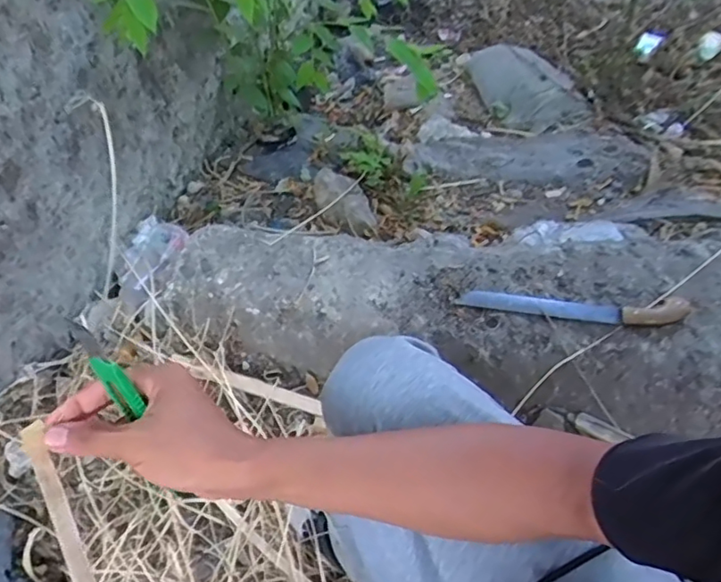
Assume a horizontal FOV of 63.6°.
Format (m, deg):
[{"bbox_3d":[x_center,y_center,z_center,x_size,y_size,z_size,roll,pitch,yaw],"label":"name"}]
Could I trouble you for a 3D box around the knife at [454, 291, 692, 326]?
[{"bbox_3d":[0.312,0.025,0.859,0.322,0.024,0.045,3,57,7],"label":"knife"}]

